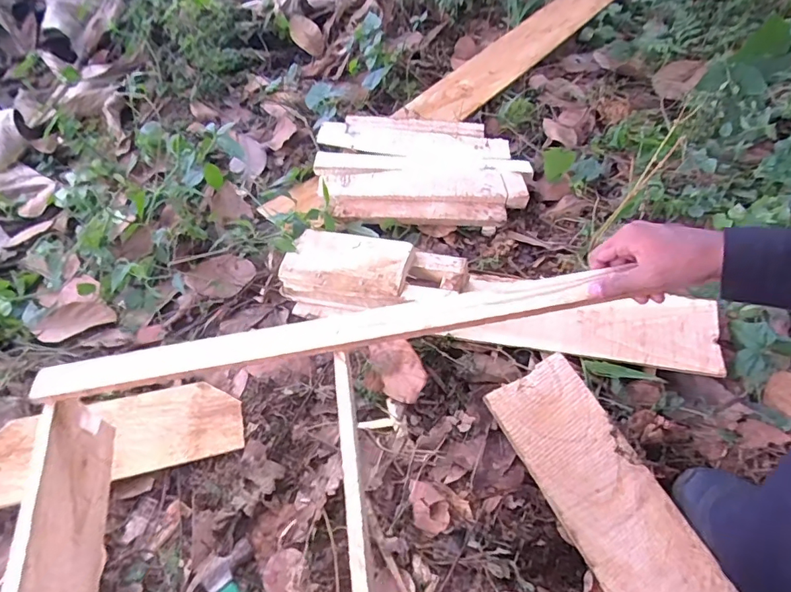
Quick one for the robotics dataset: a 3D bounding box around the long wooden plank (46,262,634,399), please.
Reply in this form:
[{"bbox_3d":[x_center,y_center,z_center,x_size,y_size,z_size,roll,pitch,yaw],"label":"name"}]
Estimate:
[{"bbox_3d":[-0.081,0.040,0.496,0.550,0.014,0.037,-9,54,2],"label":"long wooden plank"}]

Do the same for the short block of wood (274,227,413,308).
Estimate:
[{"bbox_3d":[-0.071,-0.039,0.742,0.184,0.060,0.094,11,59,9],"label":"short block of wood"}]

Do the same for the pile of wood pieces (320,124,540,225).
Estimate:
[{"bbox_3d":[0.049,-0.223,0.881,0.368,0.050,0.239,-4,54,-3],"label":"pile of wood pieces"}]

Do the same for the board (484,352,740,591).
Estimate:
[{"bbox_3d":[0.239,0.223,0.584,0.119,0.032,0.307,-23,57,-15],"label":"board"}]

